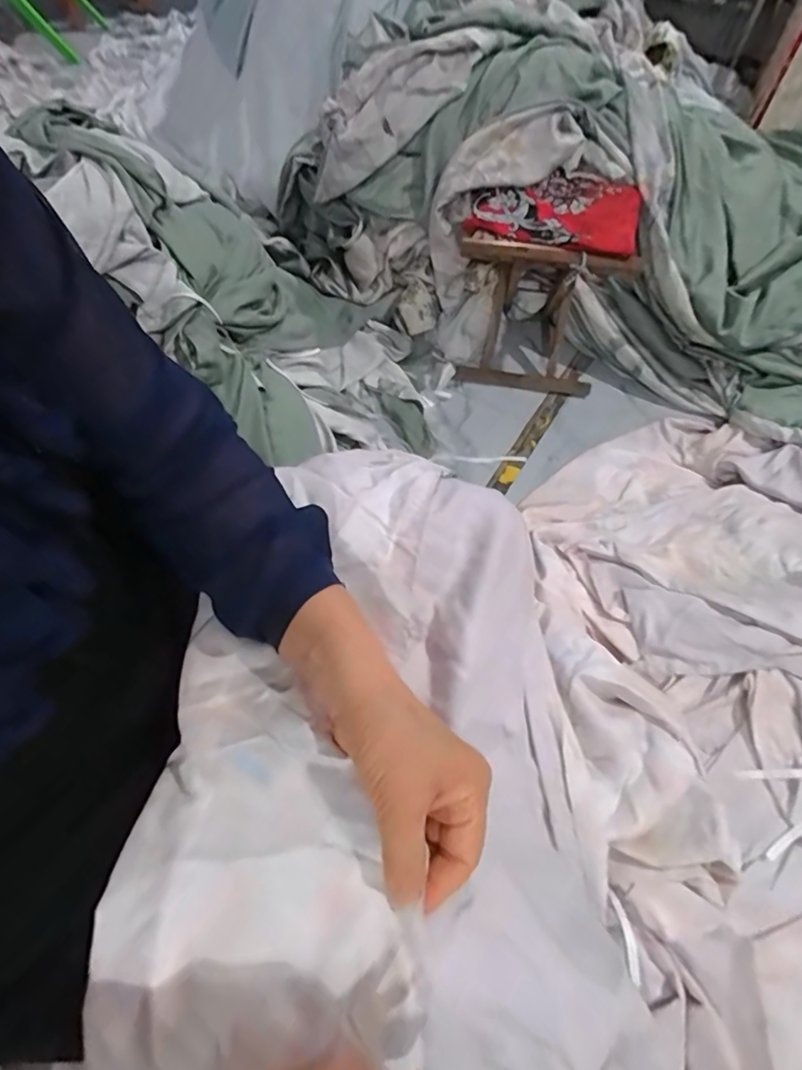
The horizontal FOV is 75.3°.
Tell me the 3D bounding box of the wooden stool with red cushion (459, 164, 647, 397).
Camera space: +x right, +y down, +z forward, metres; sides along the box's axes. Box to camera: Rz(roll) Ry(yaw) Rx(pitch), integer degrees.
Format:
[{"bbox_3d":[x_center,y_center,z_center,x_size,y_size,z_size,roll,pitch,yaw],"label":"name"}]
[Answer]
[{"bbox_3d":[0.272,-0.498,1.058,0.309,0.303,0.253,6,59,2],"label":"wooden stool with red cushion"}]

